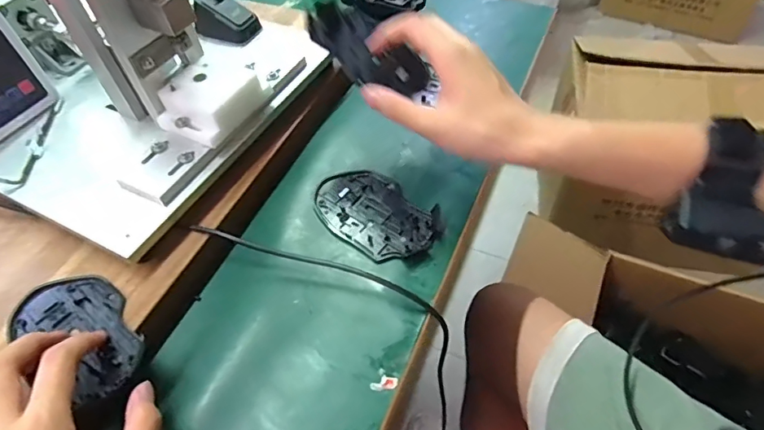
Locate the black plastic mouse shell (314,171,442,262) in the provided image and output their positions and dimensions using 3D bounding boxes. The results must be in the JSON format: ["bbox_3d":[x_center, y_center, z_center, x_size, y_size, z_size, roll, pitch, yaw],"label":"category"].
[{"bbox_3d":[-0.007,-0.003,0.425,0.113,0.010,0.074,35,61,27],"label":"black plastic mouse shell"}]

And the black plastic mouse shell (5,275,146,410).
[{"bbox_3d":[-0.213,0.079,0.342,0.118,0.008,0.065,30,58,27],"label":"black plastic mouse shell"}]

